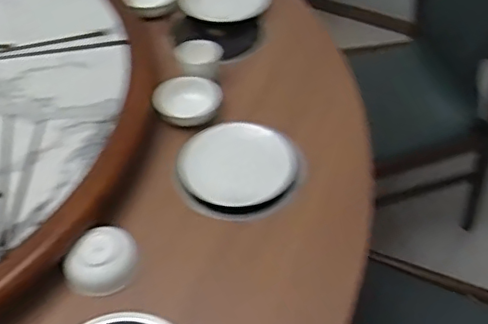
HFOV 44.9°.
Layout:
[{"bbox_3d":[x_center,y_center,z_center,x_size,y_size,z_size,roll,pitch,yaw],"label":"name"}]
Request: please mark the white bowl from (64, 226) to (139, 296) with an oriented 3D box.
[{"bbox_3d":[-0.215,0.151,0.894,0.108,0.044,0.104,-1,49,2],"label":"white bowl"}]

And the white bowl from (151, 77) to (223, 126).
[{"bbox_3d":[-0.106,-0.121,1.121,0.123,0.040,0.106,1,49,4],"label":"white bowl"}]

